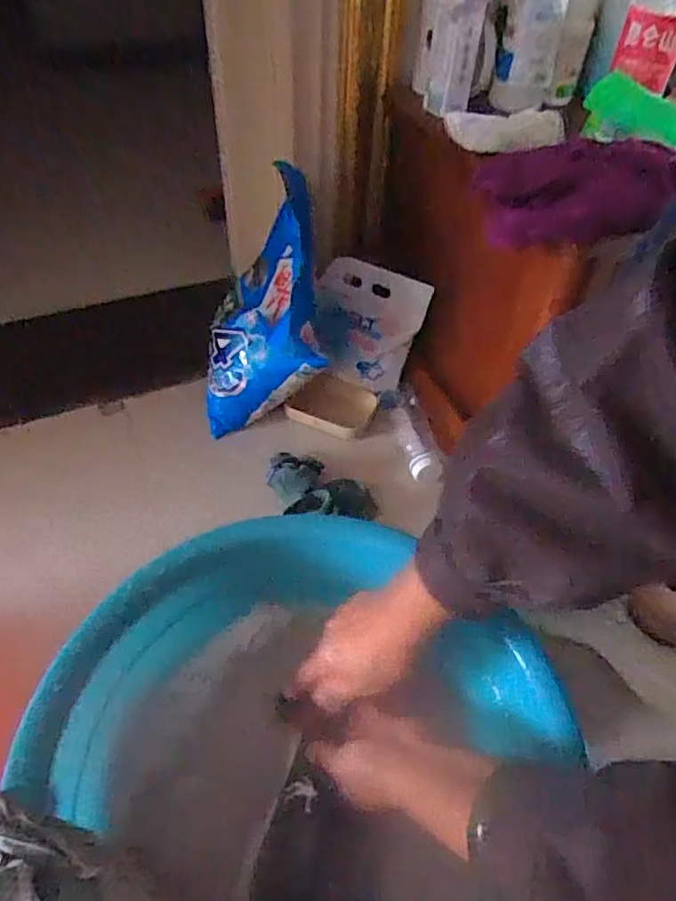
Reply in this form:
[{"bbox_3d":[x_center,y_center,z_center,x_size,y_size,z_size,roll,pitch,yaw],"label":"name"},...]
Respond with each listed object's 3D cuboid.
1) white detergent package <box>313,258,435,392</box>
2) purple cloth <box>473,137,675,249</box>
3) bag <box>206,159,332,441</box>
[{"bbox_3d":[0.034,-0.185,0.860,0.165,0.178,0.032,26,37,13],"label":"white detergent package"},{"bbox_3d":[0.205,-0.225,0.515,0.162,0.069,0.056,-3,48,12],"label":"purple cloth"},{"bbox_3d":[-0.083,-0.180,0.815,0.133,0.358,0.200,16,23,-24],"label":"bag"}]

